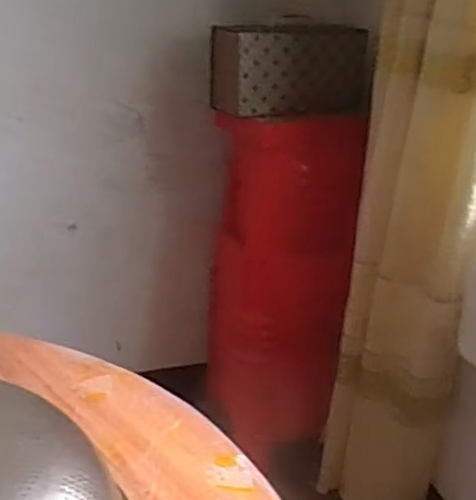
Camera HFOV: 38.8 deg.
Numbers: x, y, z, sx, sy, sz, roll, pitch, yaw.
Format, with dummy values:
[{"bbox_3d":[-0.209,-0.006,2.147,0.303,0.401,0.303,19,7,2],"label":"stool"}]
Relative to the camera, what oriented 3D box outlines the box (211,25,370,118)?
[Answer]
[{"bbox_3d":[0.140,-0.467,1.749,0.396,0.211,0.140,-2,22,-12],"label":"box"}]

